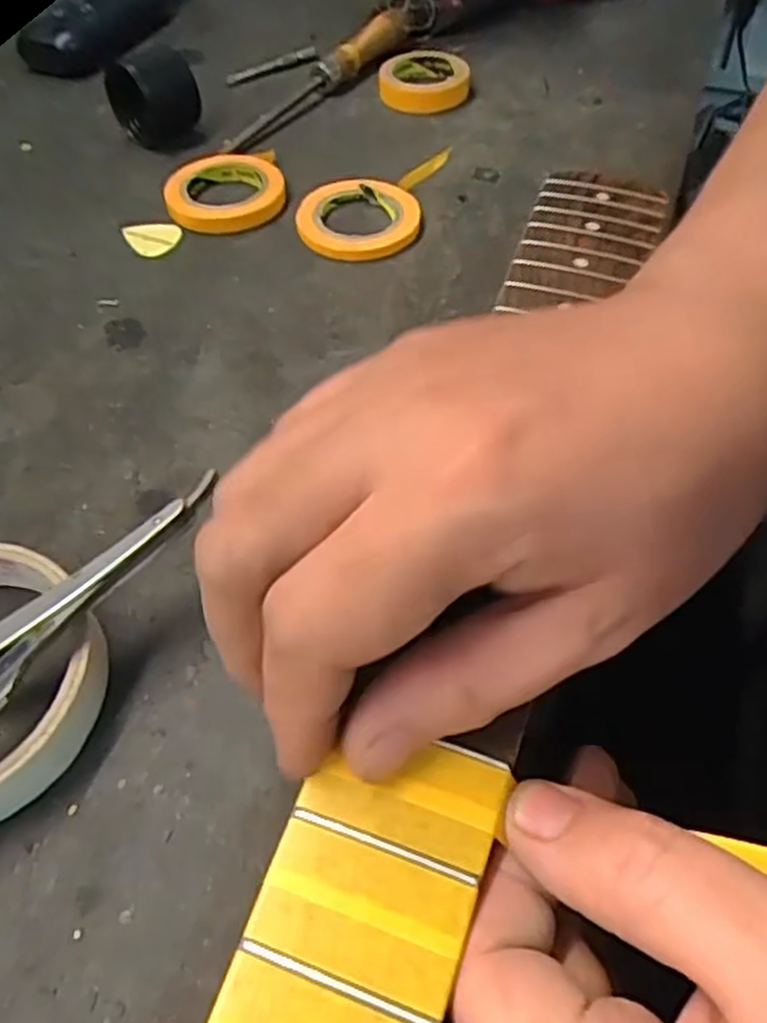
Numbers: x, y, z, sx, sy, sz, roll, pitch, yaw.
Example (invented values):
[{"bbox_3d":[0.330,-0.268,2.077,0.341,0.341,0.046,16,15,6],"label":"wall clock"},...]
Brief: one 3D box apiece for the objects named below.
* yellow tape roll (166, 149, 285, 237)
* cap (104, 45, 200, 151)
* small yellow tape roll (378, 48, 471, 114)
[{"bbox_3d":[-0.078,-0.161,0.377,0.059,0.013,0.056,-1,52,1],"label":"yellow tape roll"},{"bbox_3d":[-0.124,-0.226,0.409,0.041,0.041,0.037,-31,58,-20],"label":"cap"},{"bbox_3d":[0.024,-0.255,0.442,0.052,0.018,0.053,1,52,3],"label":"small yellow tape roll"}]

